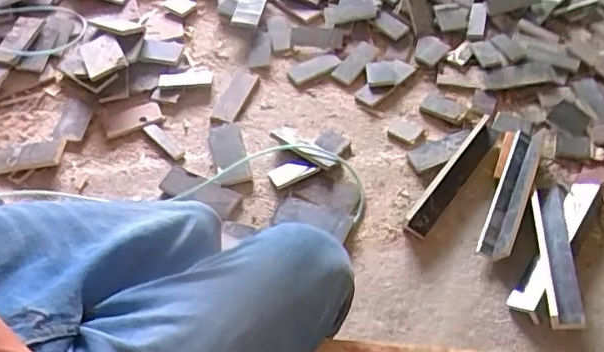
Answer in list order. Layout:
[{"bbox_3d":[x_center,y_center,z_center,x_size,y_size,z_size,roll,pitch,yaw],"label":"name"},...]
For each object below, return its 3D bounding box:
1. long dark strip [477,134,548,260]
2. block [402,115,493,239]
[{"bbox_3d":[0.508,0.024,1.357,0.072,0.027,0.399,21,58,16],"label":"long dark strip"},{"bbox_3d":[0.368,-0.001,1.382,0.058,0.026,0.382,32,62,22],"label":"block"}]

